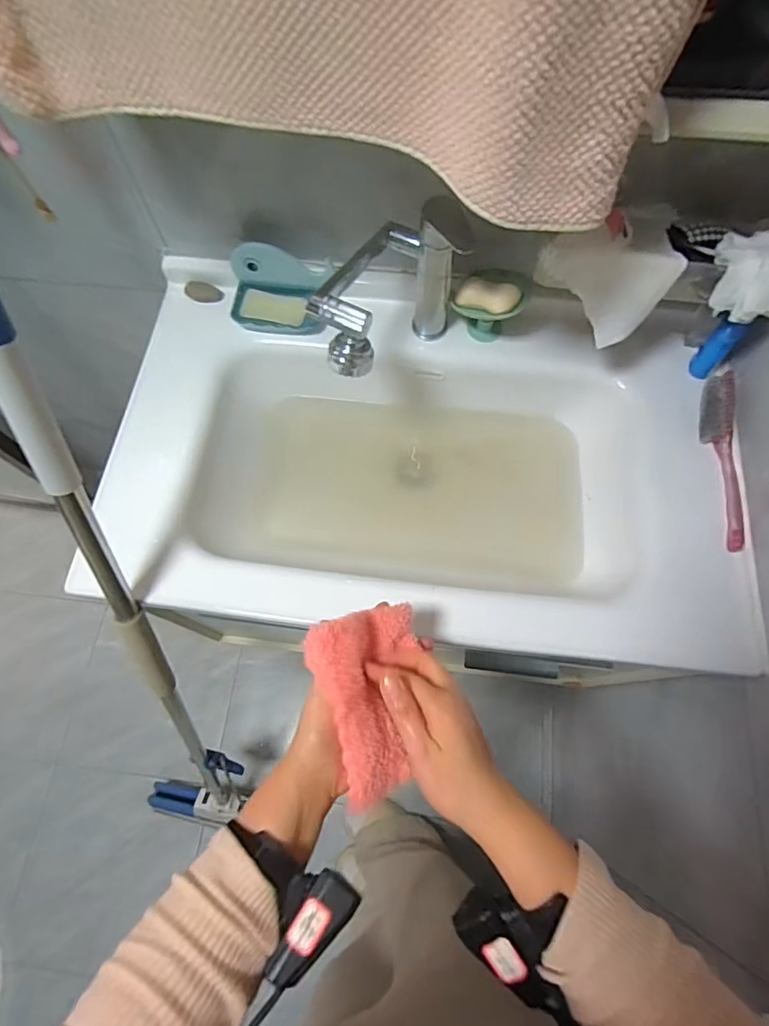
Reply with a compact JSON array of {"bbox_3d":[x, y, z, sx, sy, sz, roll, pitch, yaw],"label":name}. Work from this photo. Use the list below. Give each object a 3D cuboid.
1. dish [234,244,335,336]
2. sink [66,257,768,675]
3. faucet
[{"bbox_3d":[-0.150,-0.313,0.729,0.135,0.070,0.095,3,69,1],"label":"dish"},{"bbox_3d":[0.046,-0.061,0.746,0.792,0.213,0.466,6,69,3],"label":"sink"},{"bbox_3d":[-0.006,-0.238,0.631,0.112,0.198,0.214,37,73,14],"label":"faucet"}]

